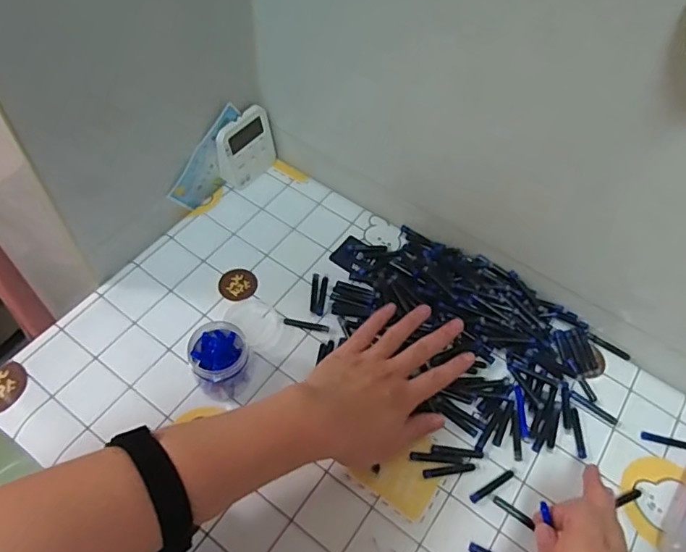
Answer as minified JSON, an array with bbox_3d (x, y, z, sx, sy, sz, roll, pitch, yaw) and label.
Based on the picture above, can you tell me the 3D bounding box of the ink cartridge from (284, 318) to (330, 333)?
[{"bbox_3d":[-0.036,0.050,0.540,0.045,0.004,0.008,10,56,2],"label":"ink cartridge"}]

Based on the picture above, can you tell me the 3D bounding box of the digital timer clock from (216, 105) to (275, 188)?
[{"bbox_3d":[-0.114,-0.151,0.624,0.020,0.079,0.076,26,57,32],"label":"digital timer clock"}]

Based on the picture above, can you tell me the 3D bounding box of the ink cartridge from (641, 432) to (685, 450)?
[{"bbox_3d":[0.301,0.153,0.498,0.045,0.006,0.008,15,57,4],"label":"ink cartridge"}]

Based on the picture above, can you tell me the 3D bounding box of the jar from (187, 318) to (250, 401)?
[{"bbox_3d":[-0.112,0.075,0.486,0.052,0.050,0.053,2,57,-4],"label":"jar"}]

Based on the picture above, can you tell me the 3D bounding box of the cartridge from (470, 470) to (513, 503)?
[{"bbox_3d":[0.130,0.182,0.464,0.046,0.004,0.008,-24,62,-19],"label":"cartridge"}]

